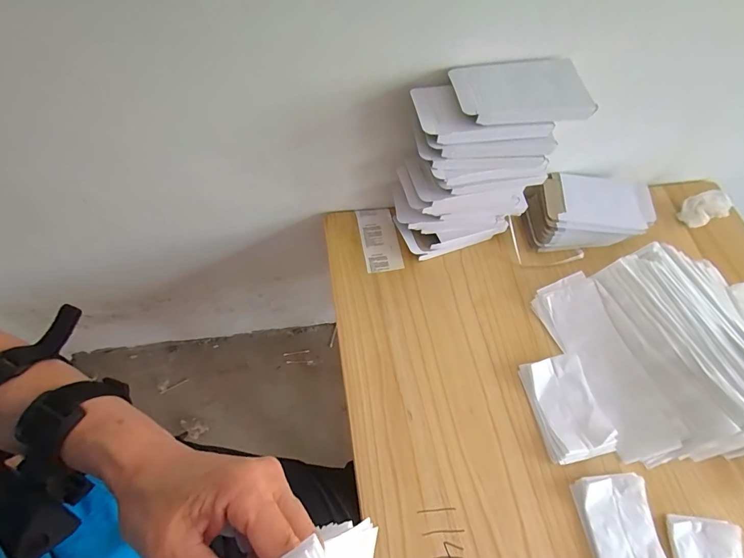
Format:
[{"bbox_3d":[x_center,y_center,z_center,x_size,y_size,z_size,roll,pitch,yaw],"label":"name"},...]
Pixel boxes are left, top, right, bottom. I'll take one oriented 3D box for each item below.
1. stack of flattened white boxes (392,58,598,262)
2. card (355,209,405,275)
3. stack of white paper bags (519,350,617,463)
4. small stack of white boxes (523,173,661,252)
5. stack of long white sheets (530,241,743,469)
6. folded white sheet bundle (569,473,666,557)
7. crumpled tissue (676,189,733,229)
[{"bbox_3d":[0.137,-0.153,0.559,0.203,0.274,0.107,-9,63,-8],"label":"stack of flattened white boxes"},{"bbox_3d":[0.012,-0.066,0.660,0.059,0.006,0.118,-10,65,-4],"label":"card"},{"bbox_3d":[0.266,0.175,0.540,0.087,0.017,0.131,-11,63,-9],"label":"stack of white paper bags"},{"bbox_3d":[0.365,-0.117,0.675,0.210,0.063,0.118,-3,62,-5],"label":"small stack of white boxes"},{"bbox_3d":[0.451,0.094,0.564,0.319,0.062,0.291,-15,64,-11],"label":"stack of long white sheets"},{"bbox_3d":[0.302,0.310,0.474,0.084,0.018,0.128,-3,62,-5],"label":"folded white sheet bundle"},{"bbox_3d":[0.590,-0.125,0.702,0.071,0.044,0.052,-15,64,-11],"label":"crumpled tissue"}]

